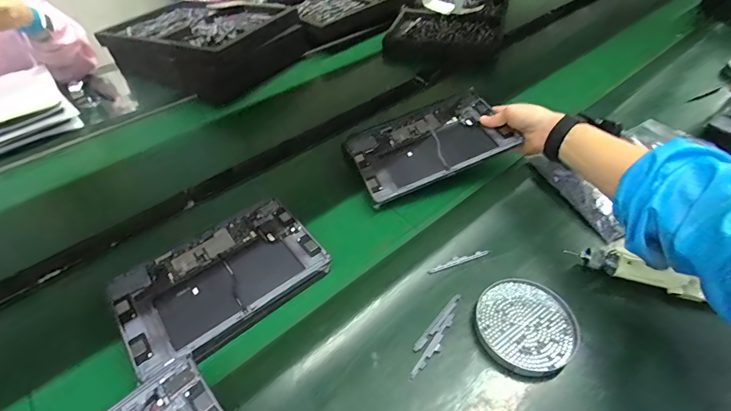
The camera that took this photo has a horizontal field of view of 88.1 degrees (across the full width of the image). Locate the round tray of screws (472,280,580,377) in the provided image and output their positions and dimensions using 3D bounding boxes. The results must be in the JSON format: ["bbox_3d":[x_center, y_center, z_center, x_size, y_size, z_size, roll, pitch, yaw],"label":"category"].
[{"bbox_3d":[0.193,0.149,0.460,0.115,0.029,0.112,-2,46,2],"label":"round tray of screws"}]

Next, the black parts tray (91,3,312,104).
[{"bbox_3d":[-0.417,-0.422,1.000,0.453,0.134,0.329,22,52,23],"label":"black parts tray"}]

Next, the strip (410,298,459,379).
[{"bbox_3d":[0.090,0.143,0.468,0.011,0.004,0.092,32,56,29],"label":"strip"}]

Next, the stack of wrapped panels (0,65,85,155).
[{"bbox_3d":[-0.775,-0.206,0.824,0.211,0.074,0.248,-36,54,-27],"label":"stack of wrapped panels"}]

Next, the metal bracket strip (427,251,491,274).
[{"bbox_3d":[0.130,0.076,0.527,0.094,0.004,0.014,-15,47,-11],"label":"metal bracket strip"}]

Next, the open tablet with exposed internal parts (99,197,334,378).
[{"bbox_3d":[-0.191,0.094,0.505,0.249,0.009,0.170,-32,54,-25],"label":"open tablet with exposed internal parts"}]

